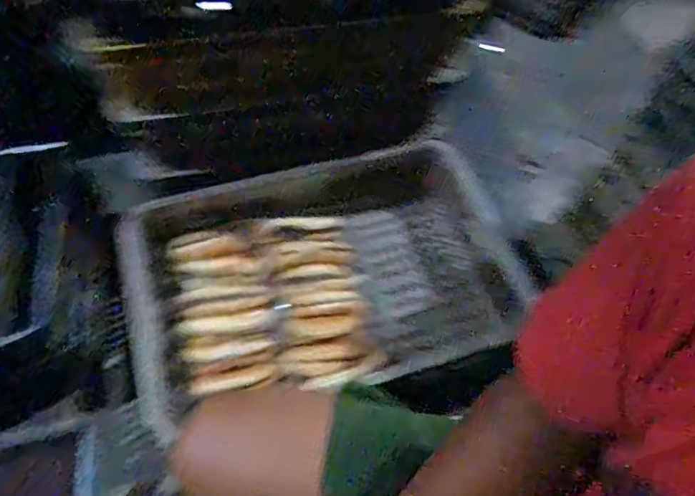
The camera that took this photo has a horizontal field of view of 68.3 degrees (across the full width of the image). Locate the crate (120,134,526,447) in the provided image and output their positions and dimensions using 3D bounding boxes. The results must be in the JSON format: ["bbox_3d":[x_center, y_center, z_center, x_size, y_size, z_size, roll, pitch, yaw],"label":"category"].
[{"bbox_3d":[-0.024,0.047,0.911,0.680,0.135,0.433,-10,57,-10],"label":"crate"}]

